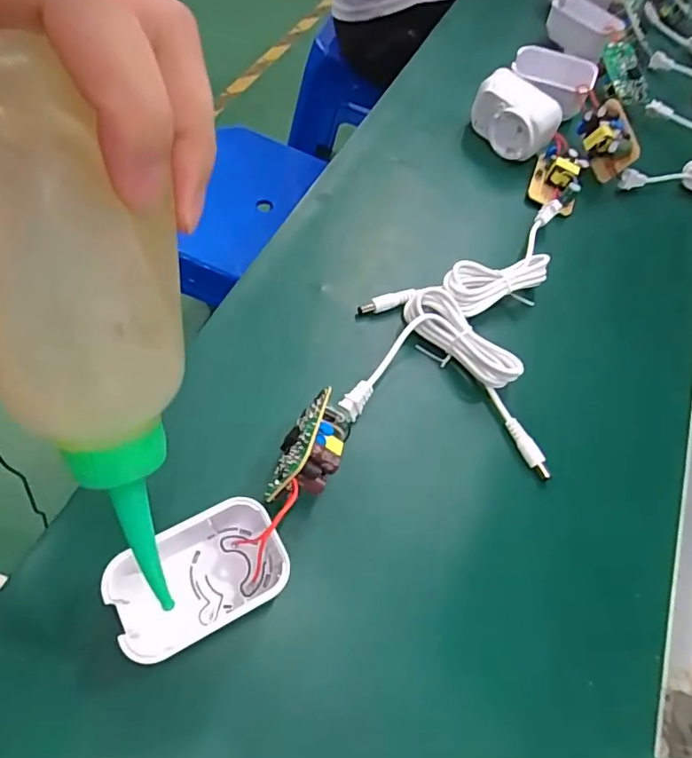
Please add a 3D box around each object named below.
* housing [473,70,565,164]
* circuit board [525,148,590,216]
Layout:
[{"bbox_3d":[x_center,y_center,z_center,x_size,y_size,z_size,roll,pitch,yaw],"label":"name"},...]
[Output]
[{"bbox_3d":[0.138,-0.213,0.445,0.038,0.041,0.062,-35,67,-20],"label":"housing"},{"bbox_3d":[0.168,-0.160,0.435,0.037,0.021,0.056,21,62,10],"label":"circuit board"}]

